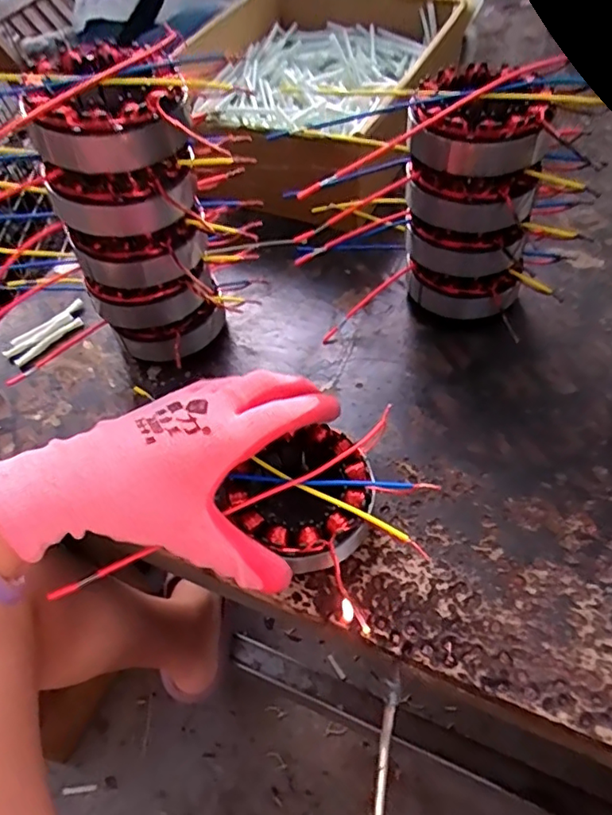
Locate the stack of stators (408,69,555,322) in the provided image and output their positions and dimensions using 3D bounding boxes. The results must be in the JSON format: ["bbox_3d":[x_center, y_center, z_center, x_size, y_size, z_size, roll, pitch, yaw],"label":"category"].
[{"bbox_3d":[0.114,-0.141,0.399,0.082,0.156,0.077,4,54,8],"label":"stack of stators"}]

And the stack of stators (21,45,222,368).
[{"bbox_3d":[-0.108,-0.116,0.376,0.092,0.198,0.080,-17,54,-7],"label":"stack of stators"}]

